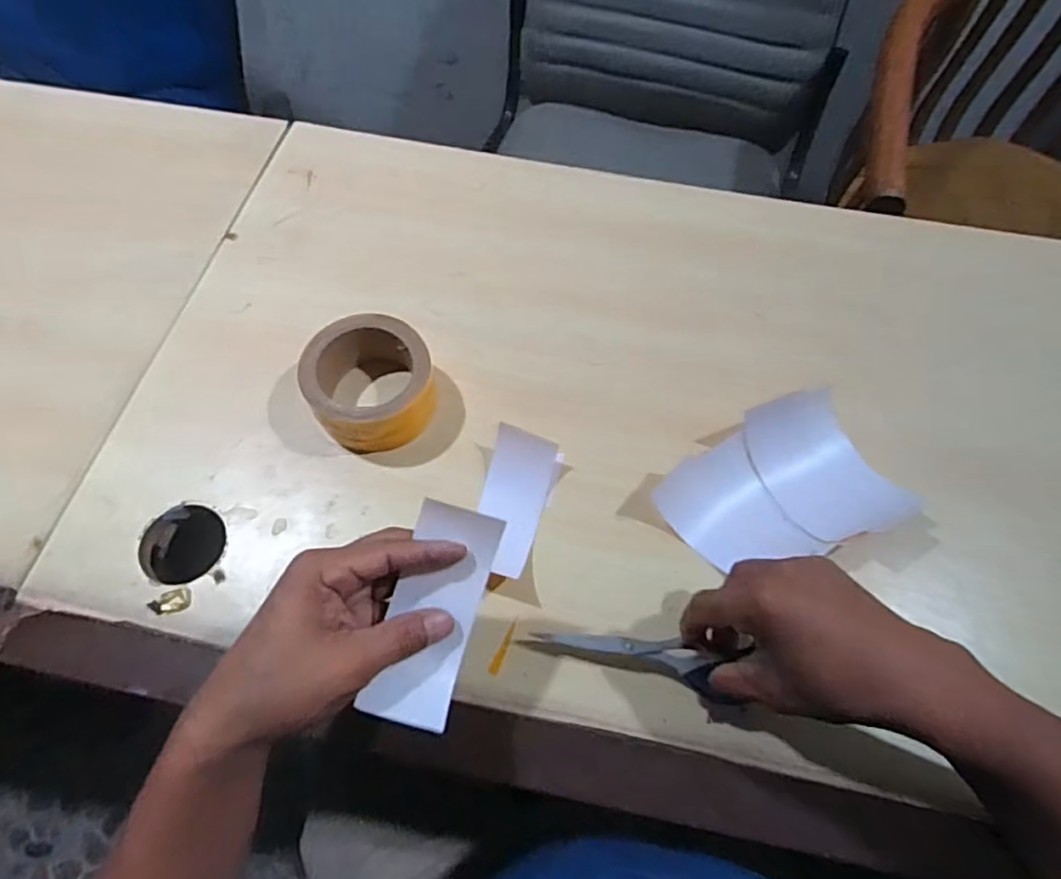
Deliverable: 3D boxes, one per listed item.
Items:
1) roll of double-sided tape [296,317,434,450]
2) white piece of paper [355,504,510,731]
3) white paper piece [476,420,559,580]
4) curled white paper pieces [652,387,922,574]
[{"bbox_3d":[-0.130,-0.045,0.506,0.099,0.057,0.113,-30,67,-15],"label":"roll of double-sided tape"},{"bbox_3d":[-0.055,0.098,0.356,0.049,0.025,0.118,14,74,6],"label":"white piece of paper"},{"bbox_3d":[-0.014,0.047,0.476,0.048,0.026,0.108,12,64,6],"label":"white paper piece"},{"bbox_3d":[0.187,0.036,0.482,0.164,0.024,0.118,-19,65,-10],"label":"curled white paper pieces"}]

